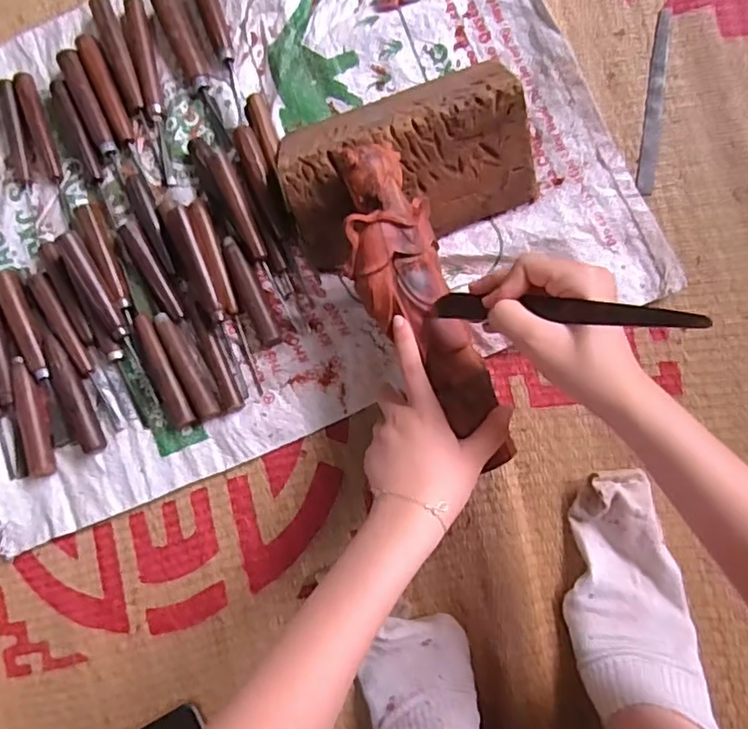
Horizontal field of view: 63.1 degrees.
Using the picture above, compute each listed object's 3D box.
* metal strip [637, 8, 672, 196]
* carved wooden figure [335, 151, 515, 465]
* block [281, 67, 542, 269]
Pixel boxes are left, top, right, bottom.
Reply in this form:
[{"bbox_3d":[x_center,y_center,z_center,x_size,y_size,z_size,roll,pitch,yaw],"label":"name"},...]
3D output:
[{"bbox_3d":[0.245,-0.230,0.529,0.015,0.009,0.159,8,88,8],"label":"metal strip"},{"bbox_3d":[0.036,-0.043,0.472,0.071,0.047,0.258,-24,88,6],"label":"carved wooden figure"},{"bbox_3d":[0.023,-0.178,0.517,0.207,0.066,0.134,-18,85,7],"label":"block"}]

